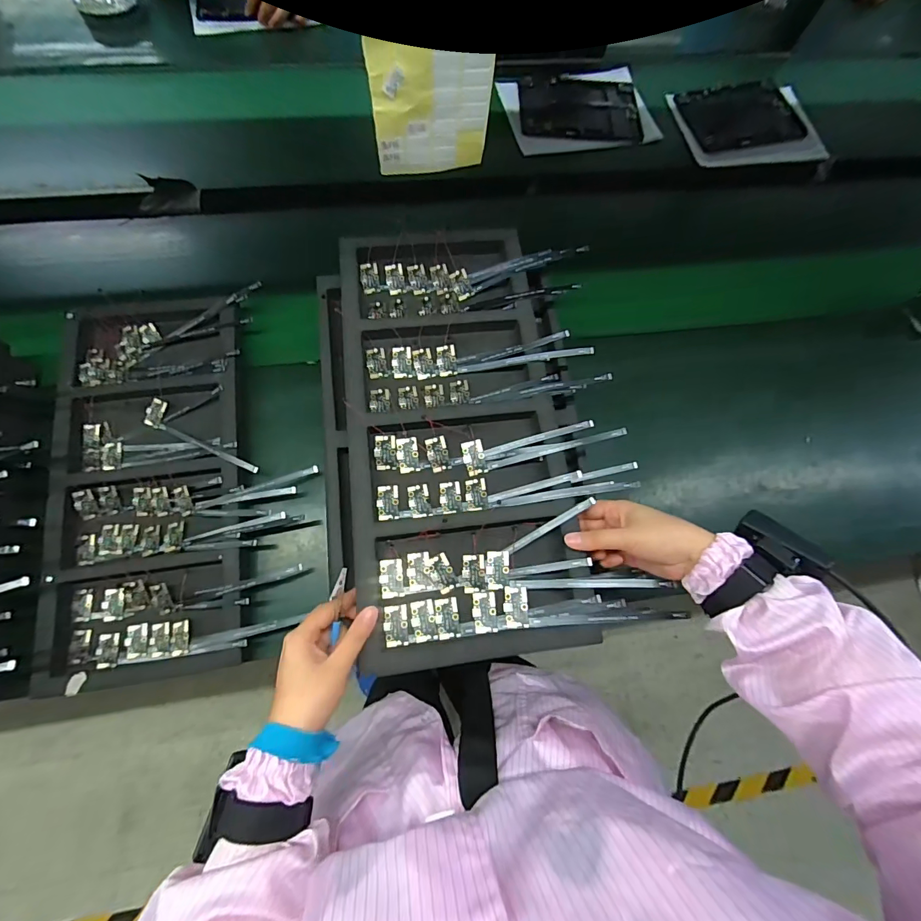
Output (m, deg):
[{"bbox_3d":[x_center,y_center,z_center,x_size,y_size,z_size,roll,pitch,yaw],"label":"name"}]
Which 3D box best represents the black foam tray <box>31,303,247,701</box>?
[{"bbox_3d":[-0.392,0.014,0.543,0.222,0.045,0.485,-8,71,-5],"label":"black foam tray"}]

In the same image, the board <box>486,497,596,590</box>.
[{"bbox_3d":[0.079,0.079,0.421,0.131,0.004,0.036,-35,76,-2],"label":"board"}]

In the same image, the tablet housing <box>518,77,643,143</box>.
[{"bbox_3d":[0.227,-0.683,0.815,0.226,0.015,0.174,1,73,-4],"label":"tablet housing"}]

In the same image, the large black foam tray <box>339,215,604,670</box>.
[{"bbox_3d":[-0.009,-0.046,0.463,0.213,0.029,0.480,-6,73,-4],"label":"large black foam tray"}]

